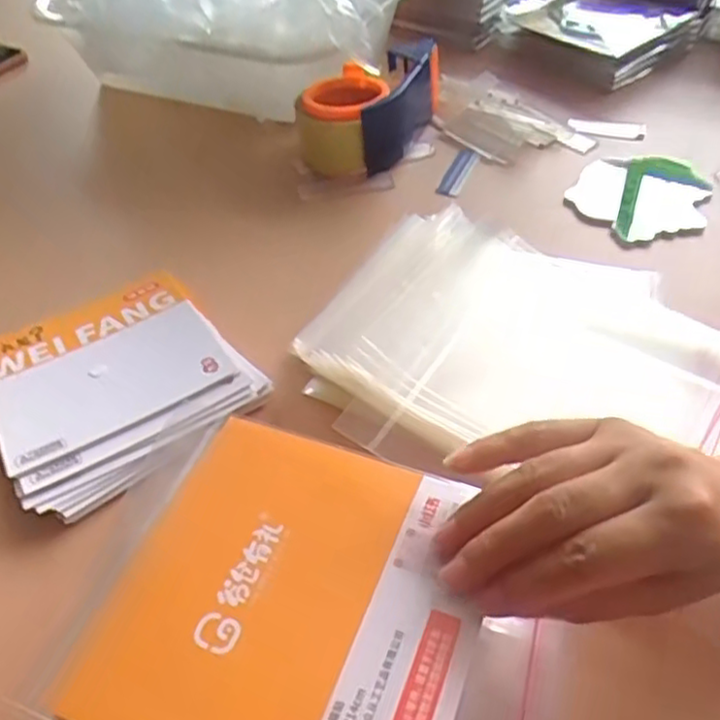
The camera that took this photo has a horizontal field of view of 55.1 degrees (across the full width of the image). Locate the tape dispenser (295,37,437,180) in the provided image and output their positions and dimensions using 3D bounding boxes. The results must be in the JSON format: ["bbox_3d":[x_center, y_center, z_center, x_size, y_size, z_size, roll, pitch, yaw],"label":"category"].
[{"bbox_3d":[0.001,-0.221,0.600,0.099,0.059,0.142,20,52,22],"label":"tape dispenser"}]

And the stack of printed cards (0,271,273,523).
[{"bbox_3d":[-0.152,0.009,0.419,0.142,0.022,0.169,-30,51,-23],"label":"stack of printed cards"}]

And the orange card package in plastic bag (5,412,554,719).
[{"bbox_3d":[-0.017,0.094,0.259,0.176,0.016,0.141,11,49,15],"label":"orange card package in plastic bag"}]

